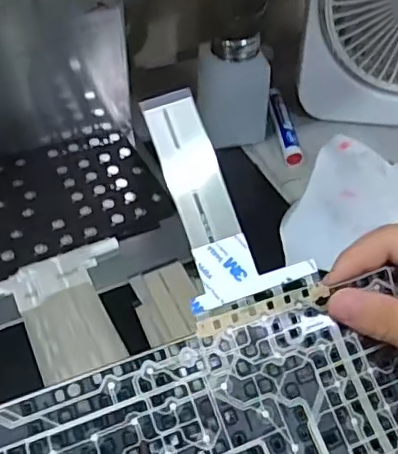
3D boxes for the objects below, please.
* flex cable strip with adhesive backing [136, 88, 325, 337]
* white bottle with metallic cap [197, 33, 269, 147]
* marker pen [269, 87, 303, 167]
[{"bbox_3d":[0.012,-0.014,0.301,0.063,0.007,0.124,-18,79,-12],"label":"flex cable strip with adhesive backing"},{"bbox_3d":[0.029,-0.119,0.502,0.051,0.083,0.048,-12,46,-13],"label":"white bottle with metallic cap"},{"bbox_3d":[0.076,-0.092,0.532,0.014,0.019,0.089,-4,45,-5],"label":"marker pen"}]

